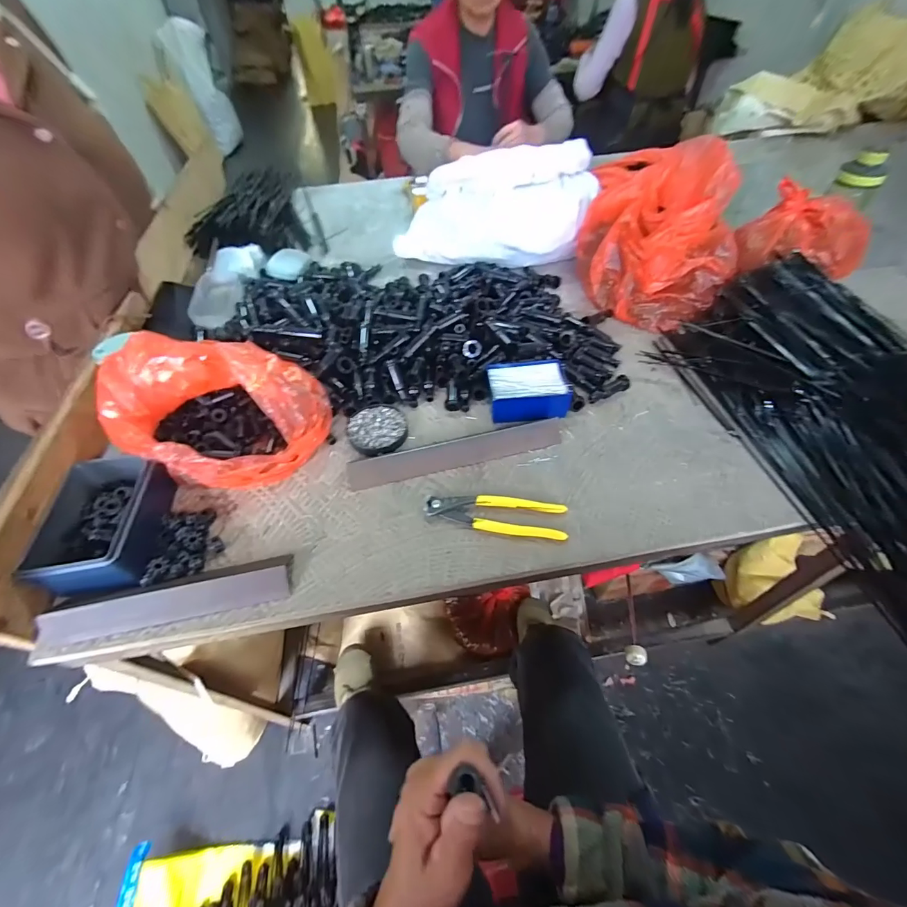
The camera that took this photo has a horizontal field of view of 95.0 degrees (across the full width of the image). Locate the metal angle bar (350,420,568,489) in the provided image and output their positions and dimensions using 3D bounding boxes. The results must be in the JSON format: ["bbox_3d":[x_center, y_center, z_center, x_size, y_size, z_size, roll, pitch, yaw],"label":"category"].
[{"bbox_3d":[0.006,-0.002,0.555,0.290,0.025,0.040,-12,51,-8],"label":"metal angle bar"}]

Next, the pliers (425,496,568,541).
[{"bbox_3d":[0.049,0.072,0.484,0.160,0.015,0.044,4,51,5],"label":"pliers"}]

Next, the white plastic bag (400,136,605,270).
[{"bbox_3d":[0.080,-0.488,0.816,0.371,0.172,0.167,7,51,8],"label":"white plastic bag"}]

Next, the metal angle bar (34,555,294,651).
[{"bbox_3d":[-0.293,0.149,0.427,0.240,0.029,0.043,-11,51,-7],"label":"metal angle bar"}]

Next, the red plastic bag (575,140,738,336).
[{"bbox_3d":[0.364,-0.363,0.704,0.234,0.187,0.229,-8,51,-5],"label":"red plastic bag"}]

